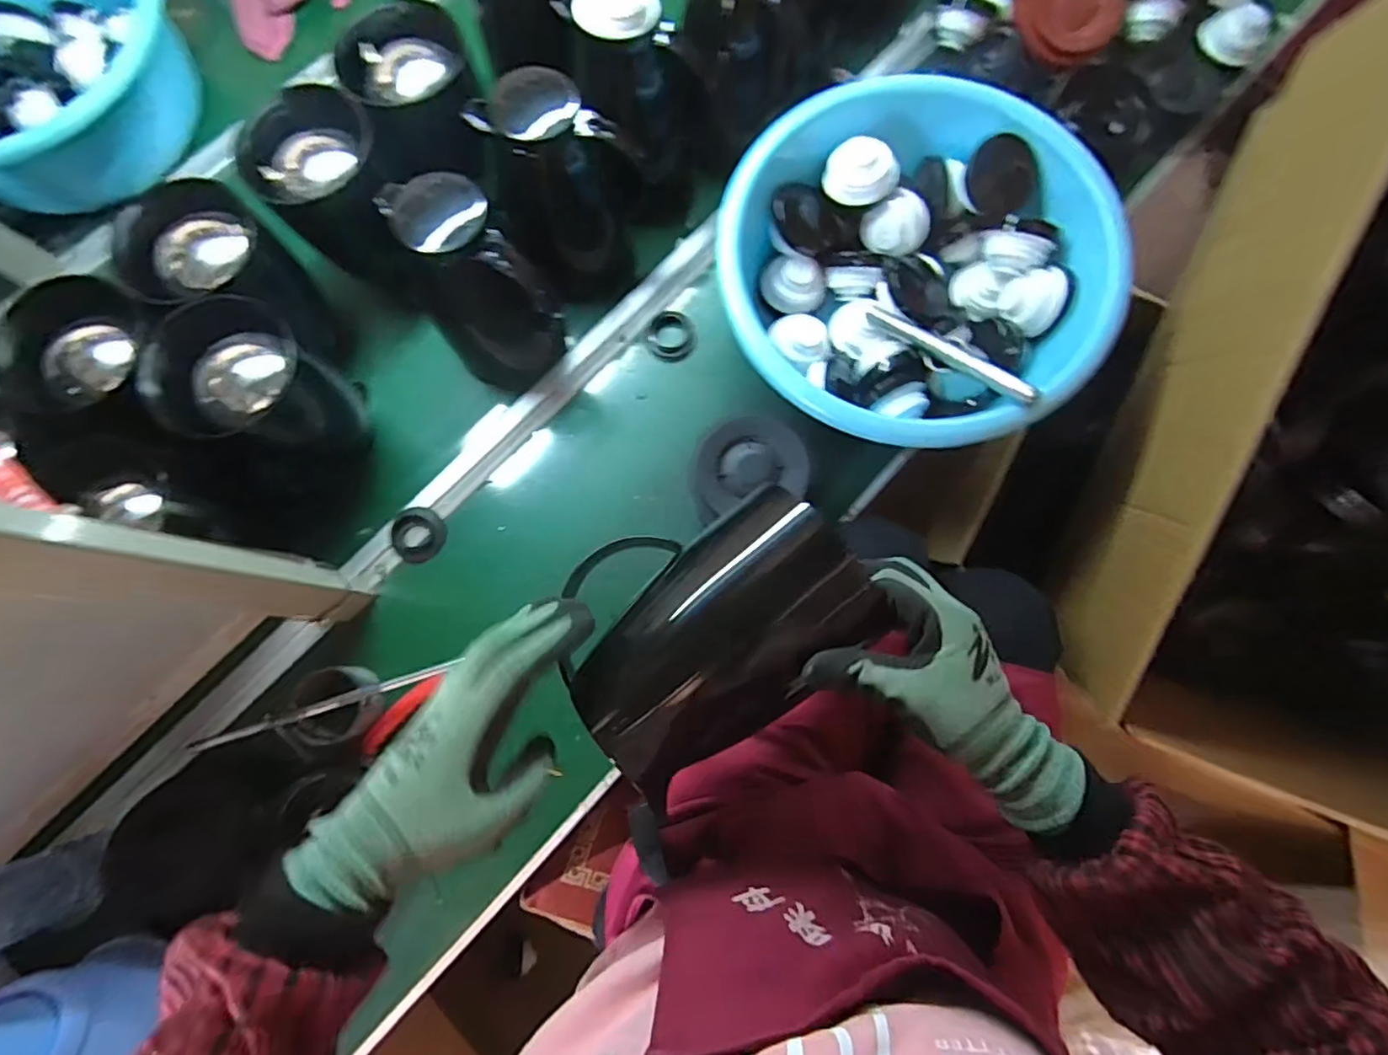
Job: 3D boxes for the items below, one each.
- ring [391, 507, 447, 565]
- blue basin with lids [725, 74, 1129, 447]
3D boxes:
[{"bbox_3d":[-0.309,0.008,0.679,0.053,0.020,0.061,1,79,1],"label":"ring"},{"bbox_3d":[0.235,-0.277,0.658,0.381,0.145,0.374,34,81,7],"label":"blue basin with lids"}]

